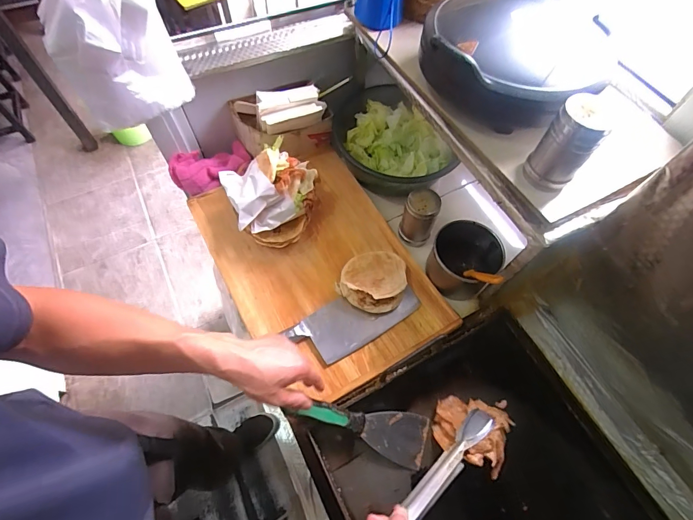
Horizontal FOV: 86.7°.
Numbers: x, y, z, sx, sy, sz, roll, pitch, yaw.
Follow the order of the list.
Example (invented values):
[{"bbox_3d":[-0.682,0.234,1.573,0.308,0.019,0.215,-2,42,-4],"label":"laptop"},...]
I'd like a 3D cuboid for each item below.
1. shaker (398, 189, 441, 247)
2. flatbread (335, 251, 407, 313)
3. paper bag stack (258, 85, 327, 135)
[{"bbox_3d":[0.133,-0.075,0.691,0.067,0.115,0.064,1,62,-1],"label":"shaker"},{"bbox_3d":[0.048,0.030,0.639,0.110,0.042,0.109,1,62,-1],"label":"flatbread"},{"bbox_3d":[-0.105,-0.288,0.703,0.125,0.049,0.069,-21,65,-12],"label":"paper bag stack"}]

